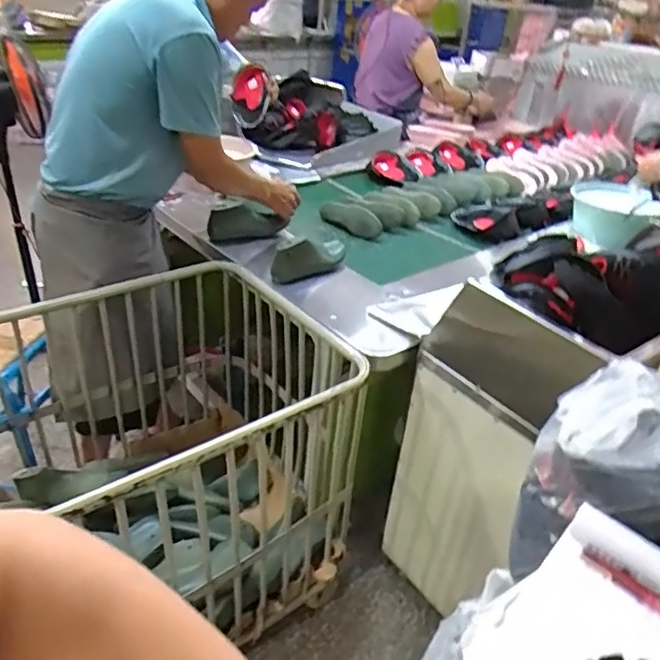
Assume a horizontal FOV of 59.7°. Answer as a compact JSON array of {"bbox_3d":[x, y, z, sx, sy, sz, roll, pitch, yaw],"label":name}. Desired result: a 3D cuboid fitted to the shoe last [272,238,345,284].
[{"bbox_3d":[-0.035,-0.195,1.482,0.067,0.113,0.231,25,37,28],"label":"shoe last"}]

